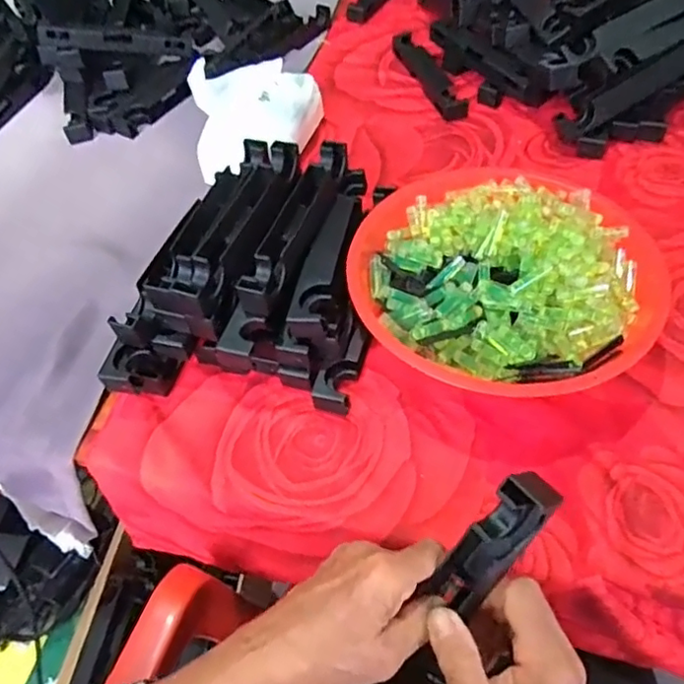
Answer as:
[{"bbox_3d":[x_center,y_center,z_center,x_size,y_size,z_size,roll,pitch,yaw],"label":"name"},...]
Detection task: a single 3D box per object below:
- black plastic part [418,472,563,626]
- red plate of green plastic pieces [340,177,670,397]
[{"bbox_3d":[0.082,0.115,0.328,0.031,0.093,0.028,-6,42,-45],"label":"black plastic part"},{"bbox_3d":[0.135,-0.048,0.515,0.247,0.071,0.225,13,55,15],"label":"red plate of green plastic pieces"}]

